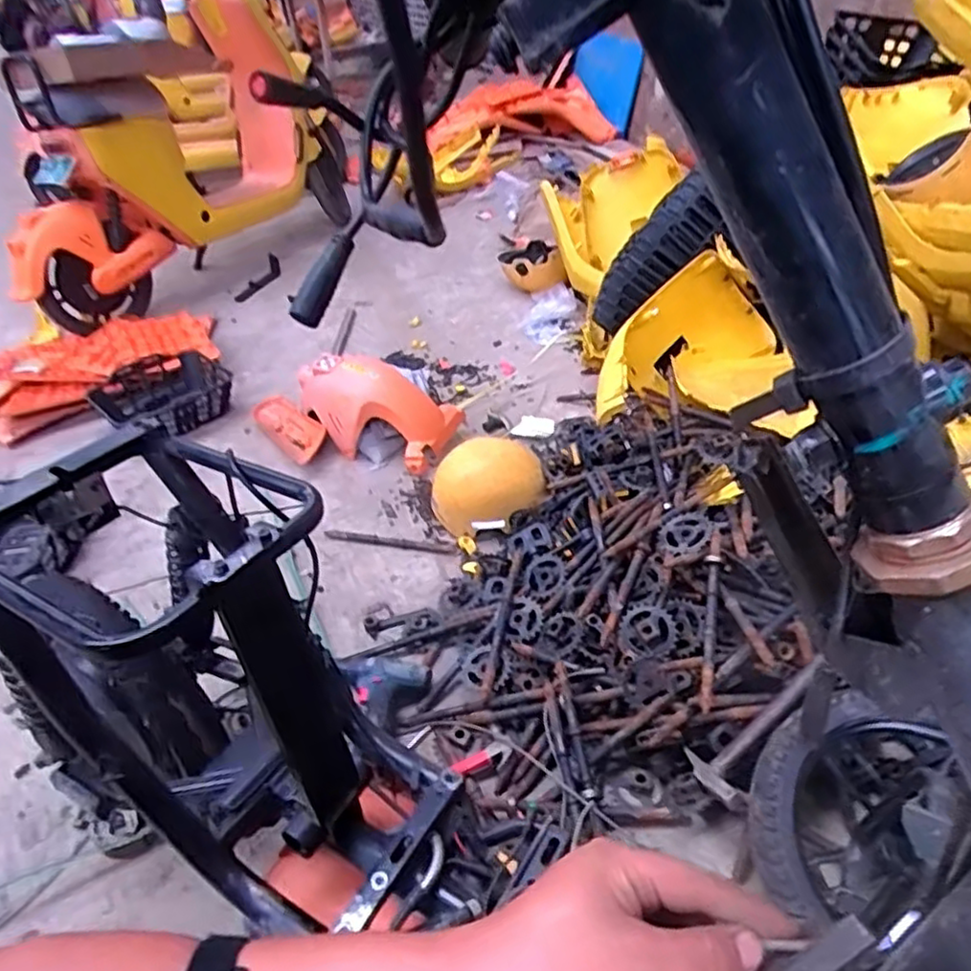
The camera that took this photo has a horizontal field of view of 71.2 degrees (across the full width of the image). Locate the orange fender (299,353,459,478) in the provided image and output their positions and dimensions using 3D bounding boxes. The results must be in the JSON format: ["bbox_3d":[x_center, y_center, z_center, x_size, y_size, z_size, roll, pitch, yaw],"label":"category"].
[{"bbox_3d":[-0.280,-0.208,1.677,0.430,0.190,0.245,27,49,33],"label":"orange fender"}]

